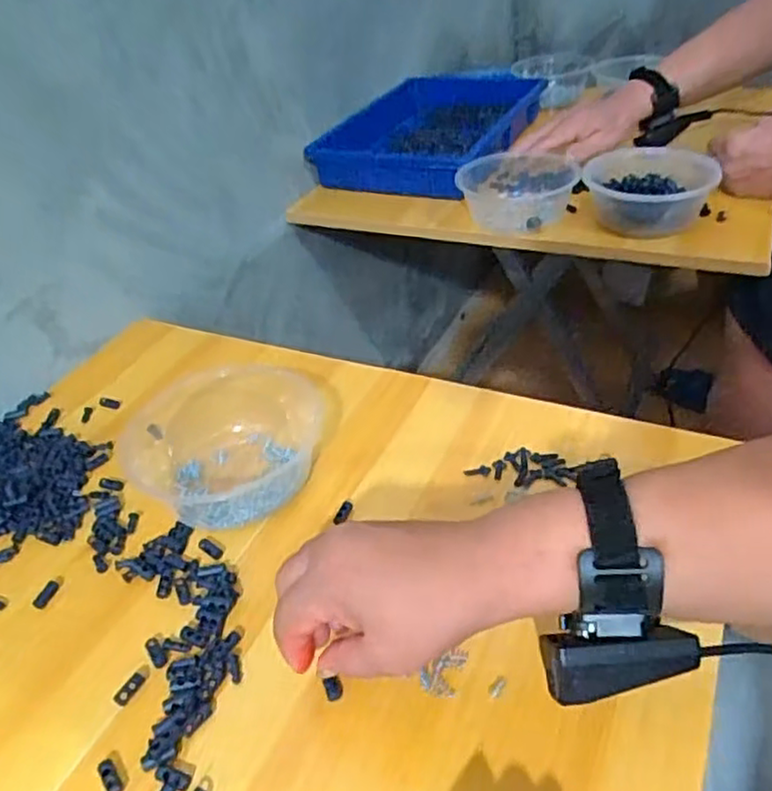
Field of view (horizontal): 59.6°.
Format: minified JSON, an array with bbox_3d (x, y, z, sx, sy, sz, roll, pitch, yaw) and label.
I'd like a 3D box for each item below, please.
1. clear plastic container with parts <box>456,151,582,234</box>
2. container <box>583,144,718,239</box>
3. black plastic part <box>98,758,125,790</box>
[{"bbox_3d":[0.153,-0.244,0.802,0.136,0.051,0.133,-1,38,9],"label":"clear plastic container with parts"},{"bbox_3d":[0.289,-0.217,0.744,0.135,0.063,0.118,-1,40,6],"label":"container"},{"bbox_3d":[-0.141,0.196,0.346,0.009,0.004,0.021,-29,42,-26],"label":"black plastic part"}]

